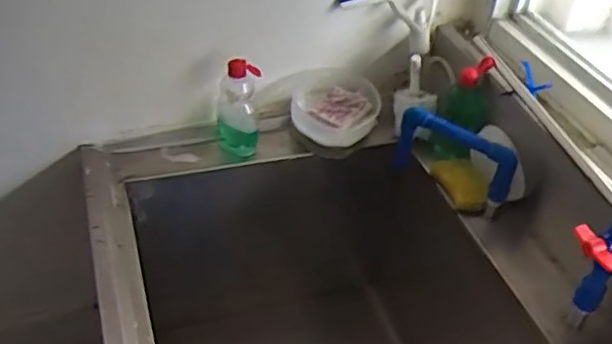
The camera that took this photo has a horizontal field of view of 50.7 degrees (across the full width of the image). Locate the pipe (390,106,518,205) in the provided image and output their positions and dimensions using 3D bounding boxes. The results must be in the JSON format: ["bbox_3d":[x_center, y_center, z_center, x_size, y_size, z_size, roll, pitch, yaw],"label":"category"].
[{"bbox_3d":[0.215,-0.017,0.968,0.195,0.120,0.033,35,48,30],"label":"pipe"}]

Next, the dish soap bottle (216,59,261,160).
[{"bbox_3d":[-0.104,-0.093,0.990,0.064,0.151,0.053,-1,41,-7],"label":"dish soap bottle"}]

